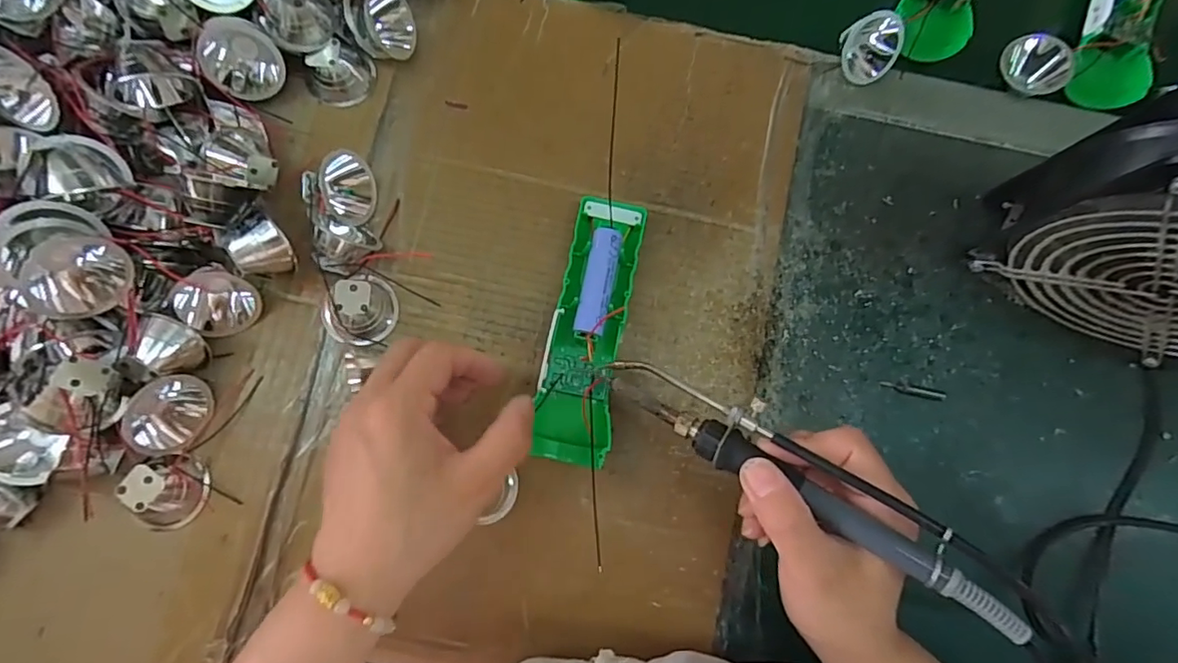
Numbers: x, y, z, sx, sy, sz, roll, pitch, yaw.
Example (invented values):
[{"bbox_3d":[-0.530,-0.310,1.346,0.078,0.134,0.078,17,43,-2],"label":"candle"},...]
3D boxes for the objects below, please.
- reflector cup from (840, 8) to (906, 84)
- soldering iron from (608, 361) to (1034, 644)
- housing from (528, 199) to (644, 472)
[{"bbox_3d":[0.187,-0.189,0.368,0.038,0.036,0.032,41,81,5],"label":"reflector cup"},{"bbox_3d":[0.093,0.066,0.255,0.195,0.017,0.027,31,84,24],"label":"soldering iron"},{"bbox_3d":[0.000,-0.003,0.329,0.044,0.033,0.158,10,80,0],"label":"housing"}]

